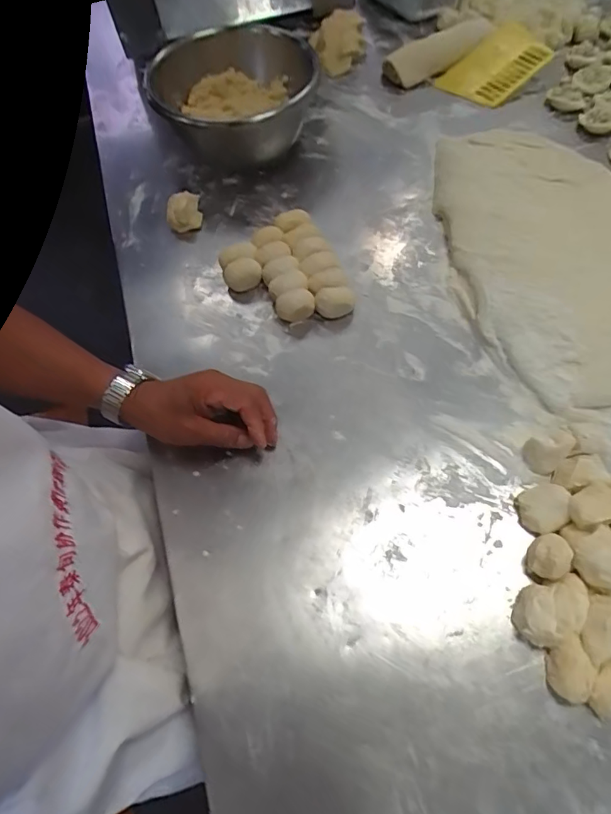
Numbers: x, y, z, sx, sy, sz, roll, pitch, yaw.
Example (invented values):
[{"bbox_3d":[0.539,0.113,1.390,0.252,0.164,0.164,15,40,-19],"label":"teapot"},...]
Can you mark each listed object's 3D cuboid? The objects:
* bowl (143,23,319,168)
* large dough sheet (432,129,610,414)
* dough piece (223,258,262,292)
[{"bbox_3d":[-0.104,-0.478,0.745,0.226,0.095,0.221,-1,62,2],"label":"bowl"},{"bbox_3d":[0.316,-0.200,0.597,0.264,0.075,0.413,-1,62,2],"label":"large dough sheet"},{"bbox_3d":[-0.080,-0.169,0.625,0.047,0.029,0.031,-19,63,-8],"label":"dough piece"}]

